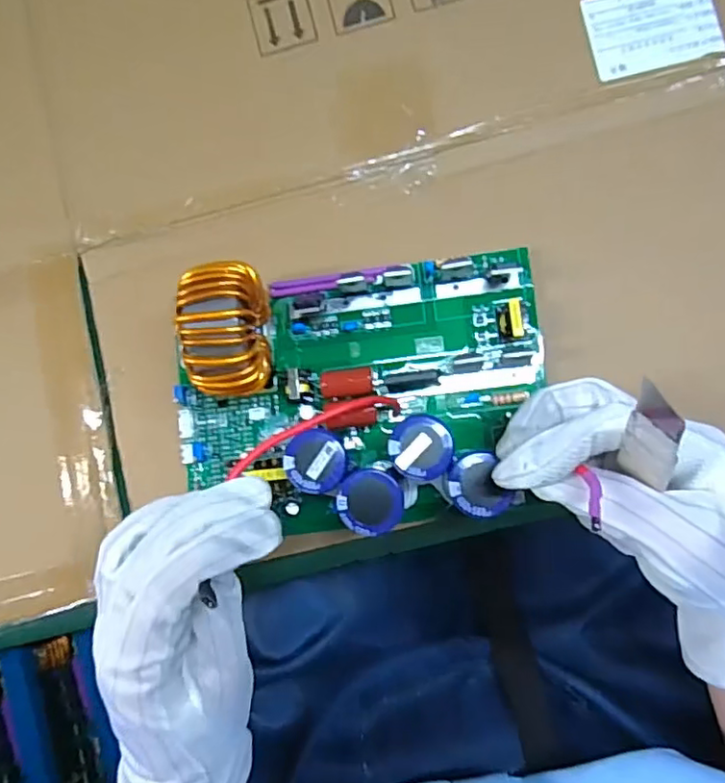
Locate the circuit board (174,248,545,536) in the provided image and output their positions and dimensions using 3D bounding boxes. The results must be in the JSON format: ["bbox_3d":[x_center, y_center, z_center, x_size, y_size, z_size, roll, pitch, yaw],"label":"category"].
[{"bbox_3d":[-0.004,-0.002,0.301,0.191,0.061,0.129,-7,83,5],"label":"circuit board"}]

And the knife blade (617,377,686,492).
[{"bbox_3d":[0.103,0.017,0.216,0.004,0.060,0.017,-39,56,-11],"label":"knife blade"}]

